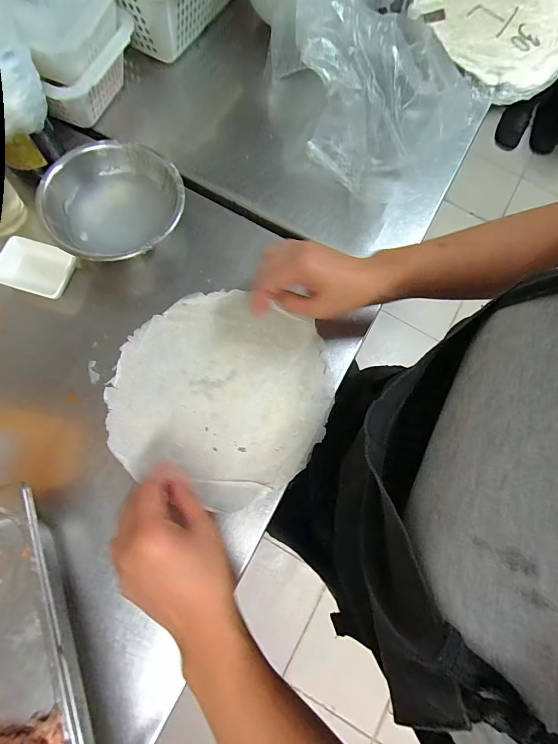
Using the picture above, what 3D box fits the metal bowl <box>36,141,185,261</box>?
[{"bbox_3d":[-0.184,-0.185,0.425,0.148,0.067,0.143,1,74,-4],"label":"metal bowl"}]

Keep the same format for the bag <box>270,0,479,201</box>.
[{"bbox_3d":[0.102,-0.380,0.456,0.147,0.139,0.272,-16,76,-8],"label":"bag"}]

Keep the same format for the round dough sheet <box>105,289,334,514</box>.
[{"bbox_3d":[-0.062,0.020,0.405,0.230,0.007,0.221,1,76,-4],"label":"round dough sheet"}]

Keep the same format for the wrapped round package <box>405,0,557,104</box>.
[{"bbox_3d":[0.344,-0.563,0.582,0.259,0.032,0.282,-27,78,-11],"label":"wrapped round package"}]

